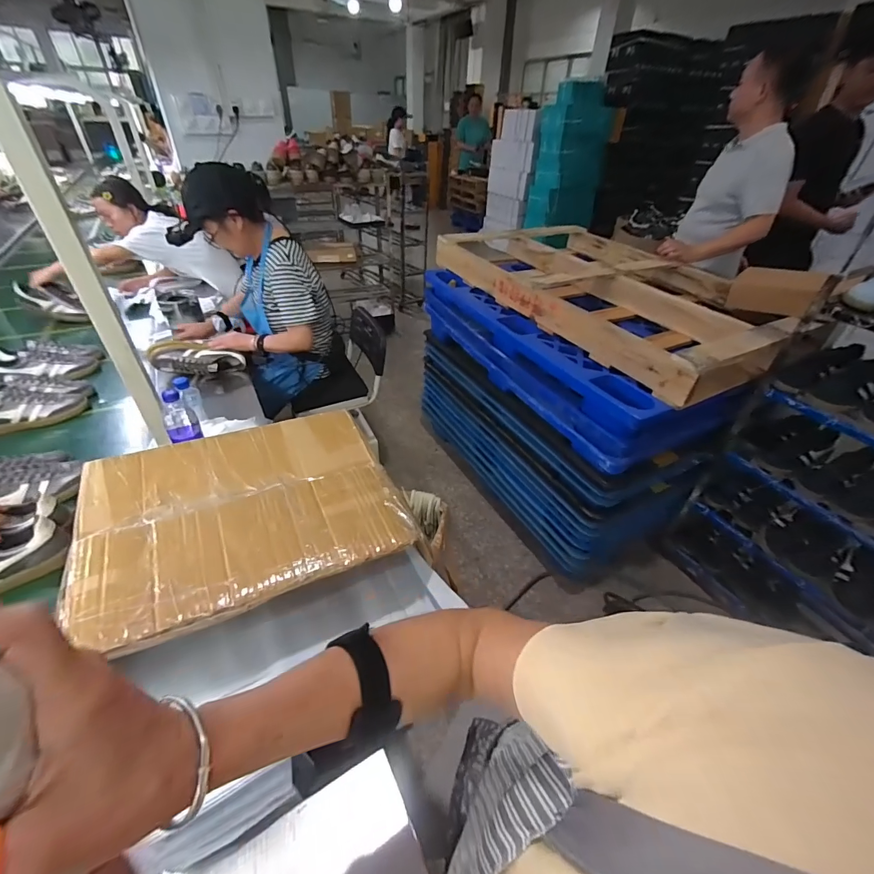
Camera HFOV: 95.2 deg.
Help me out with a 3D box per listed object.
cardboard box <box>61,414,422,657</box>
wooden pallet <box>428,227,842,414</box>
[{"bbox_3d":[-0.246,0.088,0.528,0.368,0.045,0.275,-16,42,-22],"label":"cardboard box"},{"bbox_3d":[0.704,-0.615,1.581,0.923,0.168,1.313,-20,44,-25],"label":"wooden pallet"}]

